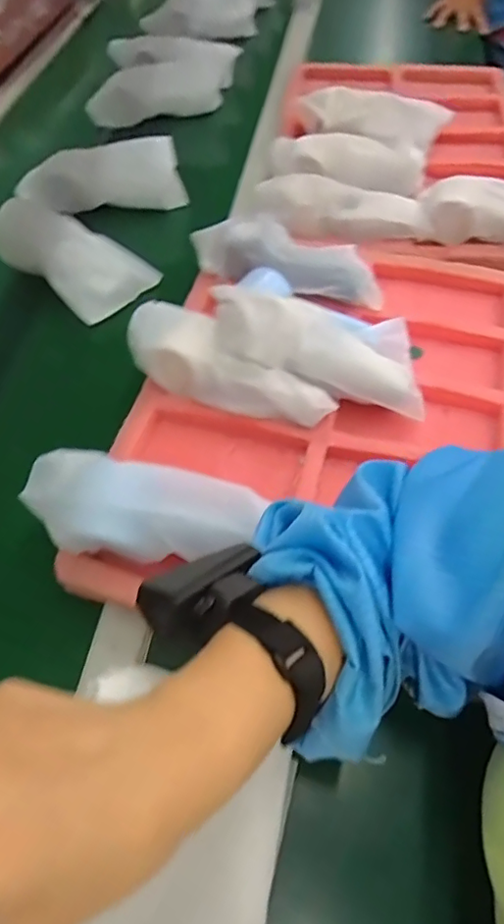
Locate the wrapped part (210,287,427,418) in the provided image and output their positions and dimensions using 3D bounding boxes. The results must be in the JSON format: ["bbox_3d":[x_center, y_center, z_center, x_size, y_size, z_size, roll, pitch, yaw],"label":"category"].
[{"bbox_3d":[0.061,-0.104,0.475,0.199,0.049,0.068,20,59,-4],"label":"wrapped part"}]

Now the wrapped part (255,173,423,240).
[{"bbox_3d":[0.101,-0.291,0.624,0.192,0.040,0.055,11,58,8],"label":"wrapped part"}]

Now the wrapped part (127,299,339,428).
[{"bbox_3d":[-0.021,-0.082,0.476,0.186,0.041,0.061,24,61,16],"label":"wrapped part"}]

